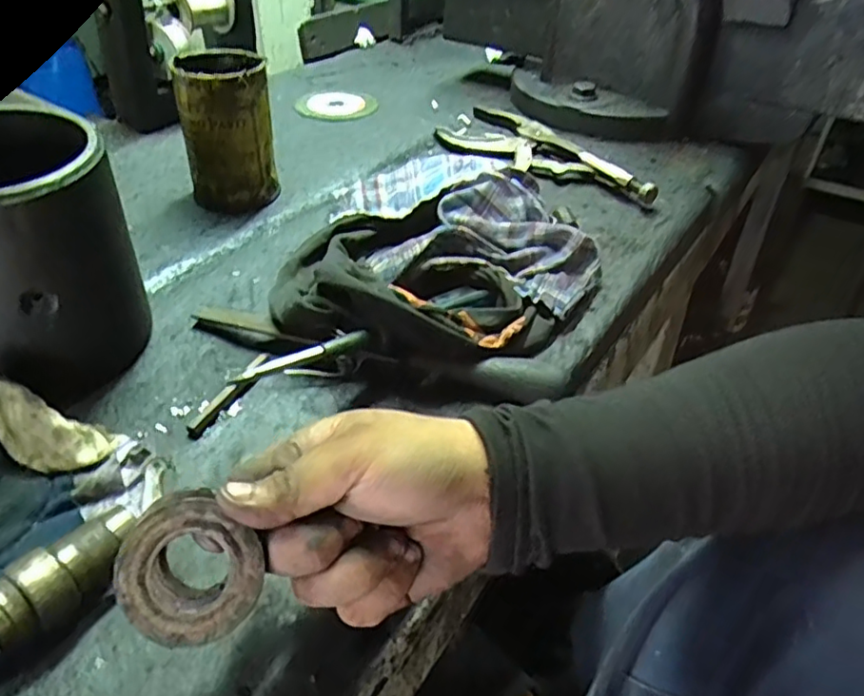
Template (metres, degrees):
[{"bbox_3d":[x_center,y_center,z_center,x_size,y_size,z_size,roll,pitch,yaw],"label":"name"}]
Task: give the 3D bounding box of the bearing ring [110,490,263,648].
[{"bbox_3d":[-0.089,0.082,0.234,0.051,0.013,0.048,1,81,-9],"label":"bearing ring"}]

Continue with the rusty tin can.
[{"bbox_3d":[-0.174,-0.185,0.541,0.074,0.116,0.073,-11,41,-15],"label":"rusty tin can"}]

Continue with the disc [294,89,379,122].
[{"bbox_3d":[-0.115,-0.294,0.761,0.097,0.008,0.087,-1,39,-3],"label":"disc"}]

